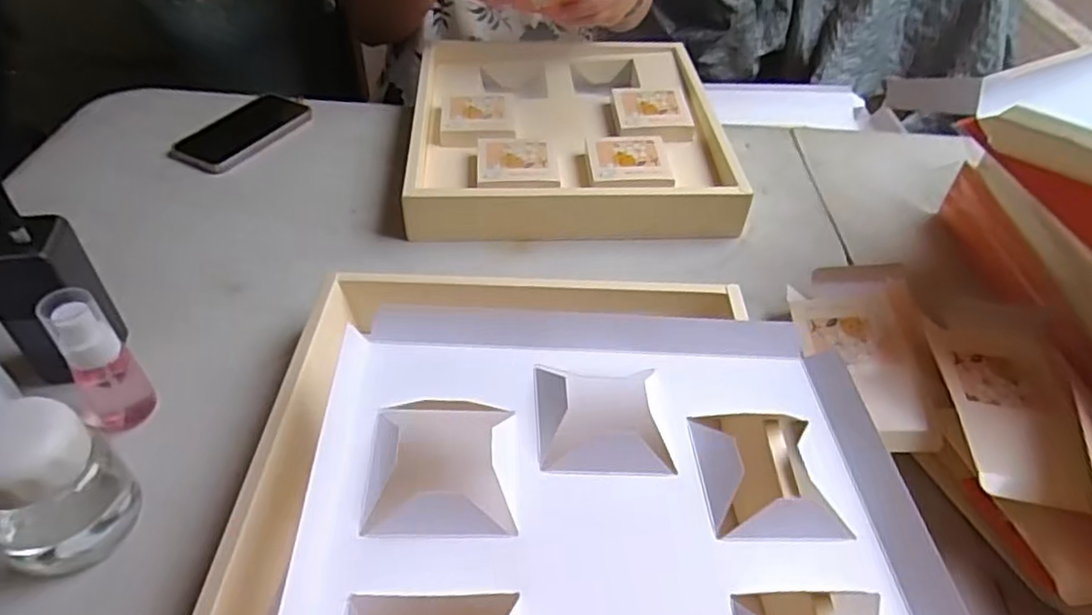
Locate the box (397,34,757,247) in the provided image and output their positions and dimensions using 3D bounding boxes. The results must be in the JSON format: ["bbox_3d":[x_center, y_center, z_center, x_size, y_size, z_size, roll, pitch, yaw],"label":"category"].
[{"bbox_3d":[0.023,-0.226,0.799,0.344,0.056,0.385,0,45,-4],"label":"box"}]

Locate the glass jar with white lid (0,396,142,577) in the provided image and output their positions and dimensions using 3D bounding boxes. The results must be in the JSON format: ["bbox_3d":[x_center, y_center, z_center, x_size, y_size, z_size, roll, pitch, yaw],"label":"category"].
[{"bbox_3d":[-0.315,0.108,0.412,0.080,0.109,0.076,27,49,21],"label":"glass jar with white lid"}]

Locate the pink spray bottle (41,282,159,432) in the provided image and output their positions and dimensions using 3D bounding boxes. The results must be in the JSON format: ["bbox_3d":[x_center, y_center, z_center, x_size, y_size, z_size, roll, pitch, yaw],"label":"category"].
[{"bbox_3d":[-0.318,0.043,0.470,0.044,0.121,0.033,-30,55,-30],"label":"pink spray bottle"}]

